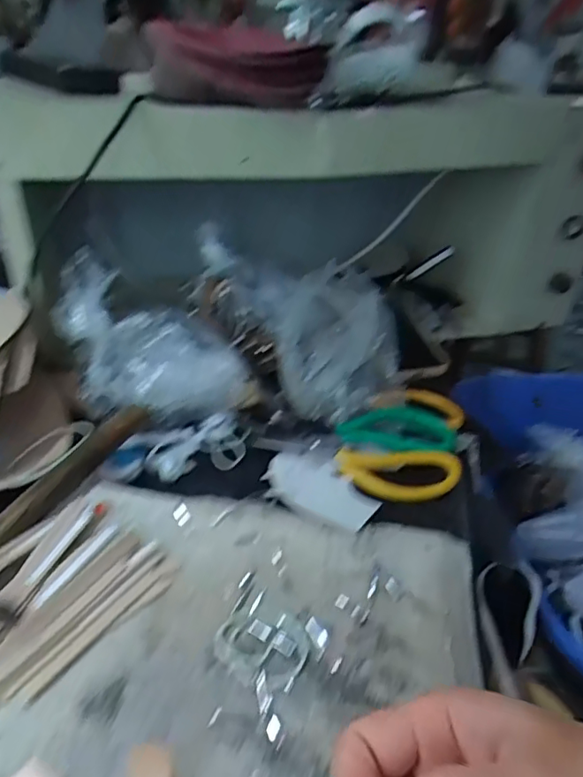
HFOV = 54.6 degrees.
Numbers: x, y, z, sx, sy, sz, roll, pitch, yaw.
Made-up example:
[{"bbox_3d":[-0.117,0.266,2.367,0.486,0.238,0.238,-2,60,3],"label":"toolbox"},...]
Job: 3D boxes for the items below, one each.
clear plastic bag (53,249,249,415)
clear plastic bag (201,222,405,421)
[{"bbox_3d":[-0.122,-0.039,0.519,0.171,0.124,0.100,6,31,5],"label":"clear plastic bag"},{"bbox_3d":[0.008,-0.077,0.594,0.131,0.111,0.231,-19,37,-31],"label":"clear plastic bag"}]

